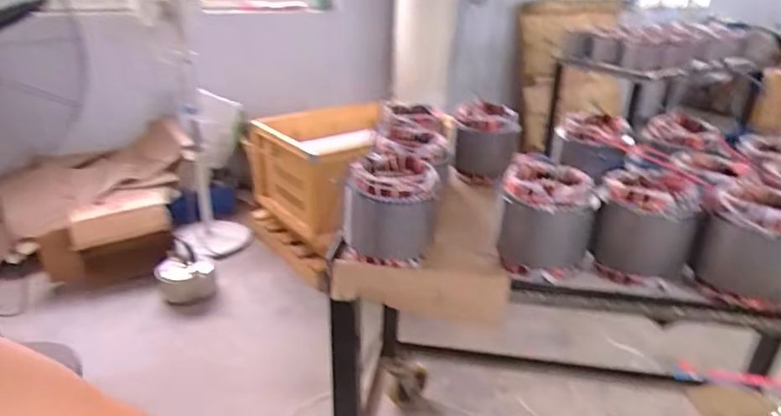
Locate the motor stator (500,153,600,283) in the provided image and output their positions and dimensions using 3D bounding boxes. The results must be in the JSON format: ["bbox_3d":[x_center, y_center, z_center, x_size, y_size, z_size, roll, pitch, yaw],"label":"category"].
[{"bbox_3d":[0.269,0.017,0.925,0.146,0.156,0.153,14,28,24],"label":"motor stator"}]

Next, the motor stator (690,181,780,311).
[{"bbox_3d":[0.582,0.055,0.855,0.152,0.154,0.168,22,31,35],"label":"motor stator"}]

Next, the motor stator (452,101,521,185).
[{"bbox_3d":[0.222,-0.160,1.291,0.144,0.161,0.136,6,25,7],"label":"motor stator"}]

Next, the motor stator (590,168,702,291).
[{"bbox_3d":[0.430,0.029,0.913,0.147,0.153,0.147,13,27,22],"label":"motor stator"}]

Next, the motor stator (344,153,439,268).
[{"bbox_3d":[0.000,-0.005,0.938,0.145,0.154,0.158,2,25,0],"label":"motor stator"}]

